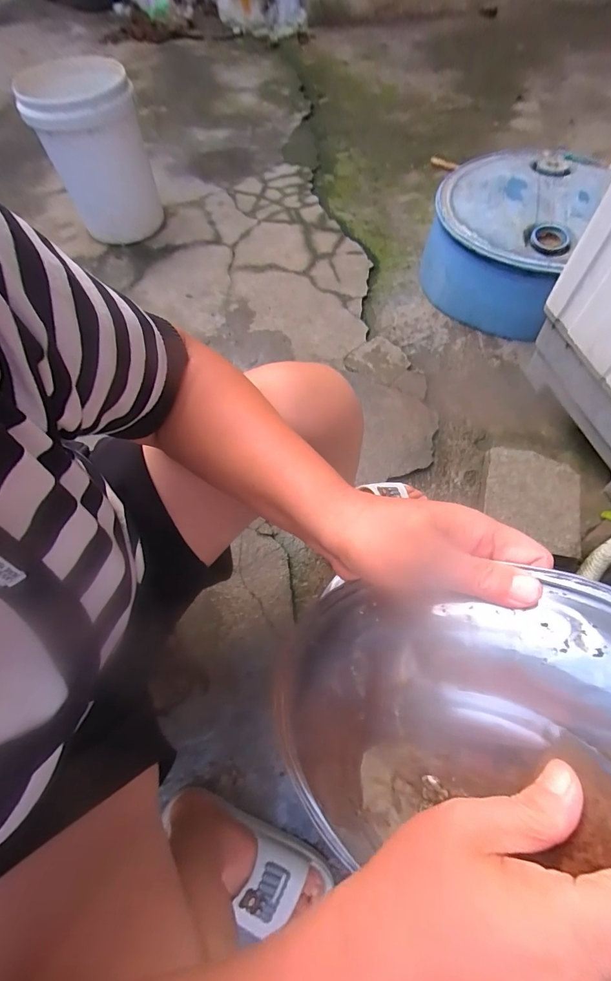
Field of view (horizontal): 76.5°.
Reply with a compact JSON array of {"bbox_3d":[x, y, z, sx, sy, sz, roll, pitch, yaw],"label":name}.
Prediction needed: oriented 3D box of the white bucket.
[{"bbox_3d":[-0.584,-0.944,1.115,0.266,0.359,0.288,-1,63,2],"label":"white bucket"}]

